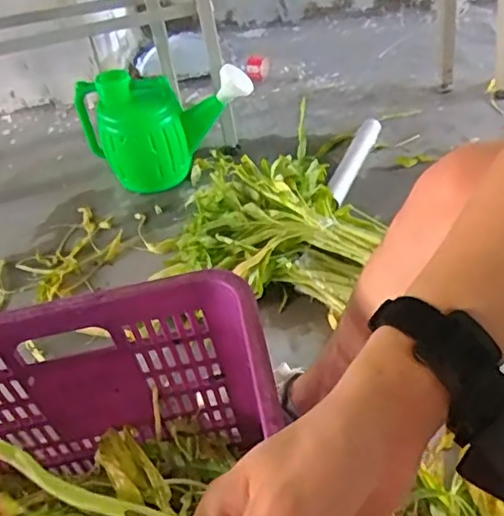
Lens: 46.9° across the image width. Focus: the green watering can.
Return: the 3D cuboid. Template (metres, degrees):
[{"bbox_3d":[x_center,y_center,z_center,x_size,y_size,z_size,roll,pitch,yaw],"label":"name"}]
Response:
[{"bbox_3d":[-0.185,-0.292,1.300,0.357,0.252,0.139,-18,45,-11],"label":"green watering can"}]

